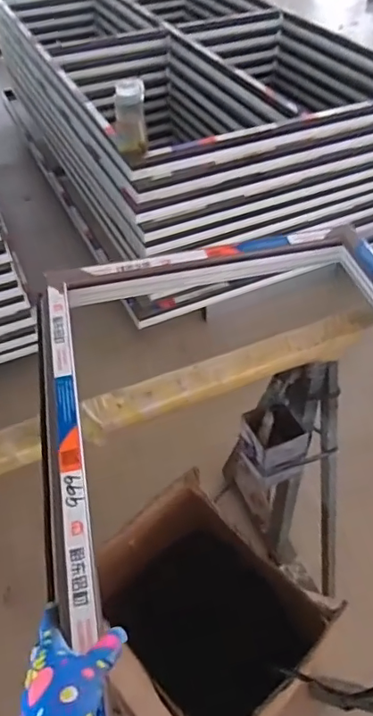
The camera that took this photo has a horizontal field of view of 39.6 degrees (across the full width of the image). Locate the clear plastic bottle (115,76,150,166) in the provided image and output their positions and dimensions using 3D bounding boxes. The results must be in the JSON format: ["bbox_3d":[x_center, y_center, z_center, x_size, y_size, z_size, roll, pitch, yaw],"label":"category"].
[{"bbox_3d":[-0.166,-0.704,1.551,0.090,0.234,0.097,-10,47,-7],"label":"clear plastic bottle"}]

